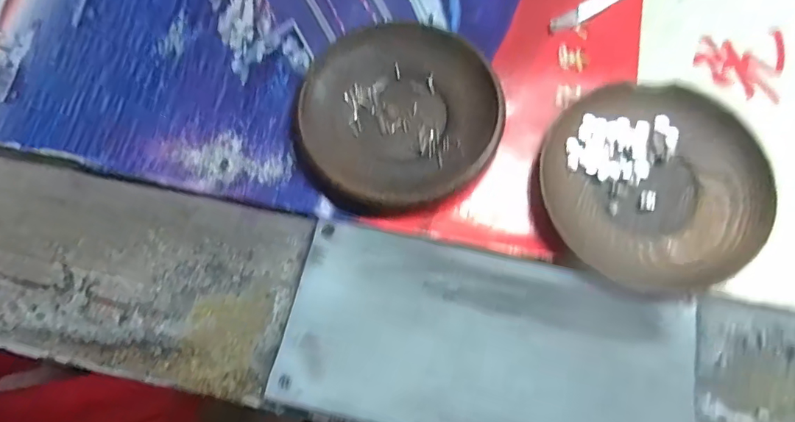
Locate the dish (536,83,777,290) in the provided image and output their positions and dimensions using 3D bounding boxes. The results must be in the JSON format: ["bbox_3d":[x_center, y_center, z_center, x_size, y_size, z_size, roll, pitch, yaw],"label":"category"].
[{"bbox_3d":[0.136,-0.014,0.256,0.110,0.014,0.111,-1,73,2],"label":"dish"}]

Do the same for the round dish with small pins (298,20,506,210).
[{"bbox_3d":[0.001,-0.059,0.275,0.108,0.015,0.115,-1,73,2],"label":"round dish with small pins"}]

